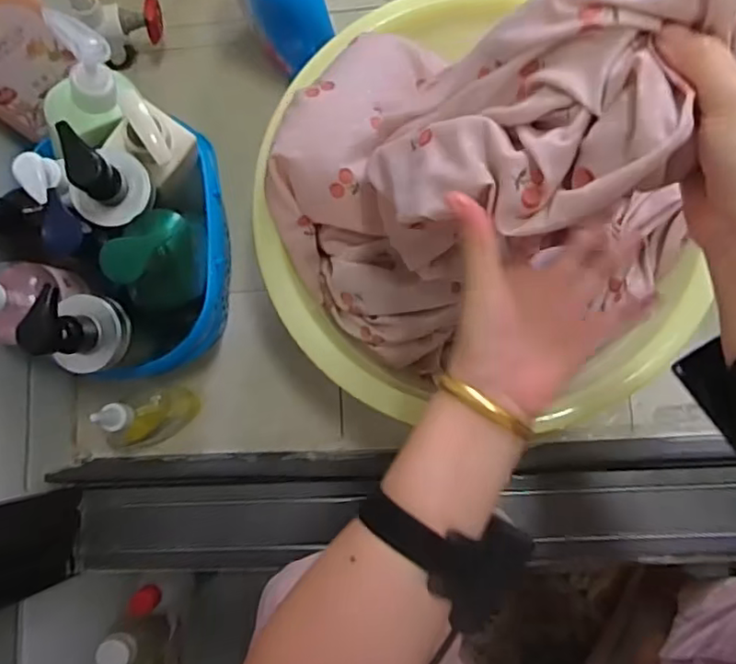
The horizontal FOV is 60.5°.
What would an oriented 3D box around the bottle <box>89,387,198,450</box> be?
[{"bbox_3d":[-0.221,0.082,0.627,0.073,0.162,0.043,-29,81,1],"label":"bottle"}]

